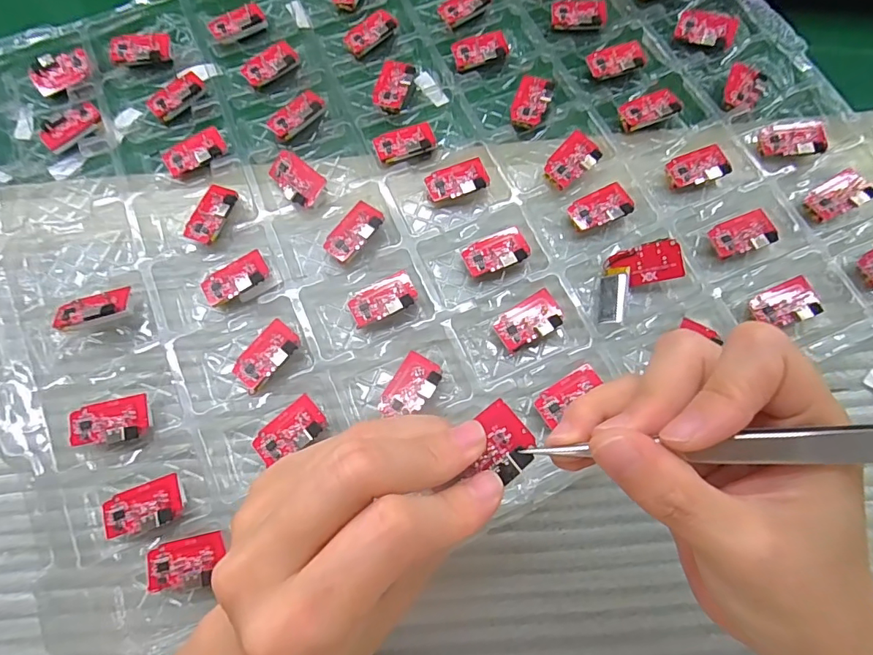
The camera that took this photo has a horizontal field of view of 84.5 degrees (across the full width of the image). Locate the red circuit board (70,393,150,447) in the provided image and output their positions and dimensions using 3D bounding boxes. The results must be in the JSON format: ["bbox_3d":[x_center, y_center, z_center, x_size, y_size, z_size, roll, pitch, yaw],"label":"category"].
[{"bbox_3d":[-0.162,0.047,0.240,0.035,0.011,0.022,-10,75,-2],"label":"red circuit board"}]

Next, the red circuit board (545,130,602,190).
[{"bbox_3d":[0.078,-0.096,0.280,0.034,0.008,0.021,-44,79,-11],"label":"red circuit board"}]

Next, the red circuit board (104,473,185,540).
[{"bbox_3d":[-0.139,0.086,0.229,0.035,0.007,0.021,-19,75,-5],"label":"red circuit board"}]

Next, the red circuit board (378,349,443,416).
[{"bbox_3d":[-0.013,0.030,0.243,0.021,0.004,0.035,28,73,21],"label":"red circuit board"}]

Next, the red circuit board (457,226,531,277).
[{"bbox_3d":[0.033,-0.041,0.263,0.035,0.005,0.022,-22,72,-2],"label":"red circuit board"}]

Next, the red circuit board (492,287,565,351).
[{"bbox_3d":[0.049,-0.003,0.254,0.036,0.004,0.022,-35,73,-6],"label":"red circuit board"}]

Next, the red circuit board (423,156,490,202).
[{"bbox_3d":[0.011,-0.086,0.277,0.035,0.004,0.022,-15,69,0],"label":"red circuit board"}]

